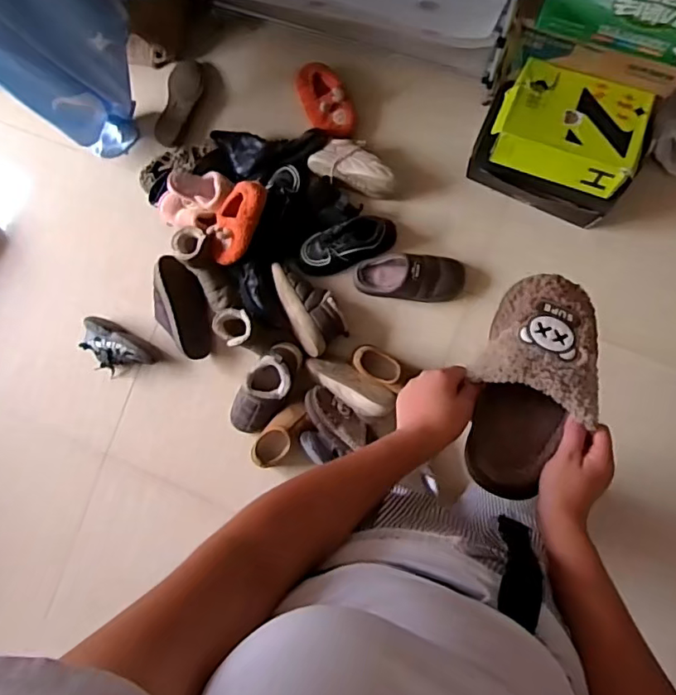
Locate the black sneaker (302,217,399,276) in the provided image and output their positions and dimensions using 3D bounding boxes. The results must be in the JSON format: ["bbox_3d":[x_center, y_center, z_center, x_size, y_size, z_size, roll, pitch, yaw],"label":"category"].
[{"bbox_3d":[0.023,-0.277,1.427,0.267,0.090,0.099,-17,85,6],"label":"black sneaker"}]

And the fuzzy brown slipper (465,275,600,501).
[{"bbox_3d":[0.216,0.037,0.588,0.119,0.067,0.249,18,81,8],"label":"fuzzy brown slipper"}]

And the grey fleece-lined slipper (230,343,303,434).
[{"bbox_3d":[-0.197,0.118,1.413,0.122,0.101,0.273,35,106,8],"label":"grey fleece-lined slipper"}]

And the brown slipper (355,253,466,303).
[{"bbox_3d":[0.189,-0.188,1.420,0.292,0.088,0.123,7,88,8],"label":"brown slipper"}]

